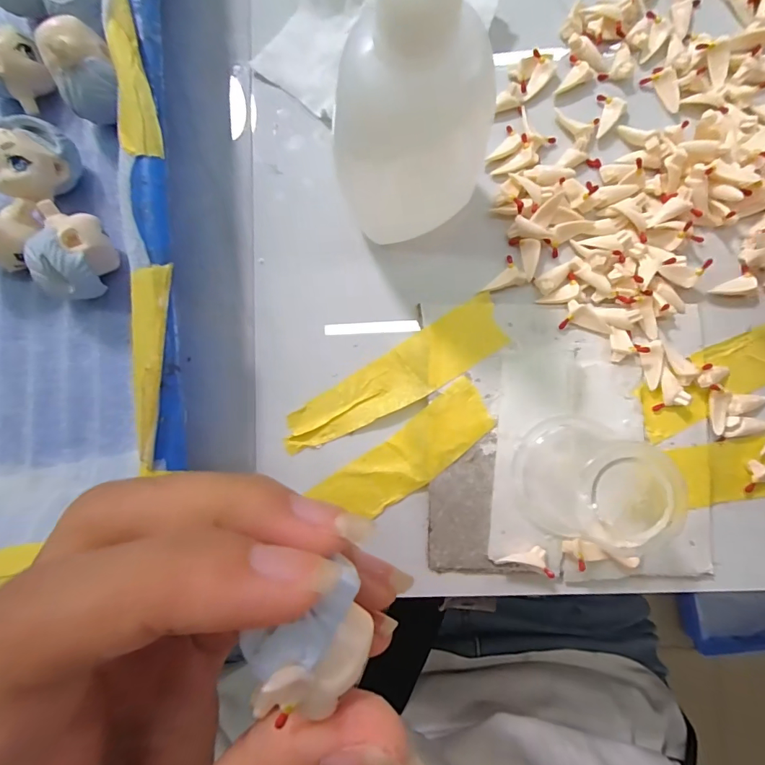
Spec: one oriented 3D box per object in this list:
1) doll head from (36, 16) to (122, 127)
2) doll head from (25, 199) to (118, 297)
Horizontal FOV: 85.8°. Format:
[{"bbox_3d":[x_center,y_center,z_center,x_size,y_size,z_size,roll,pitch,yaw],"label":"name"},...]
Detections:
[{"bbox_3d":[-0.095,-0.100,0.131,0.017,0.020,0.023,37,88,4],"label":"doll head"},{"bbox_3d":[-0.101,-0.041,0.132,0.017,0.020,0.027,17,87,3],"label":"doll head"}]

